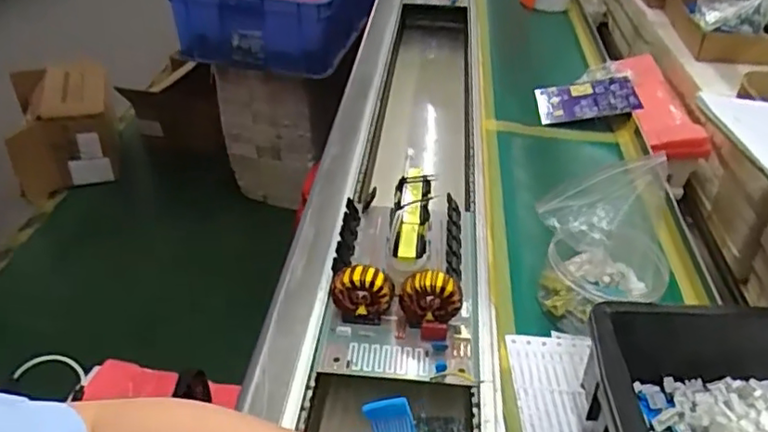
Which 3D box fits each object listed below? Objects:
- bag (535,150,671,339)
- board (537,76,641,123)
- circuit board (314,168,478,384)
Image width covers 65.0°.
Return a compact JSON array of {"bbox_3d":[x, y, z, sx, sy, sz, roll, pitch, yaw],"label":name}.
[{"bbox_3d":[0.194,0.026,0.505,0.112,0.116,0.078,-10,40,-9],"label":"bag"},{"bbox_3d":[0.273,-0.159,0.816,0.125,0.010,0.084,-8,45,8],"label":"board"},{"bbox_3d":[0.019,0.043,0.559,0.133,0.061,0.224,2,39,5],"label":"circuit board"}]

